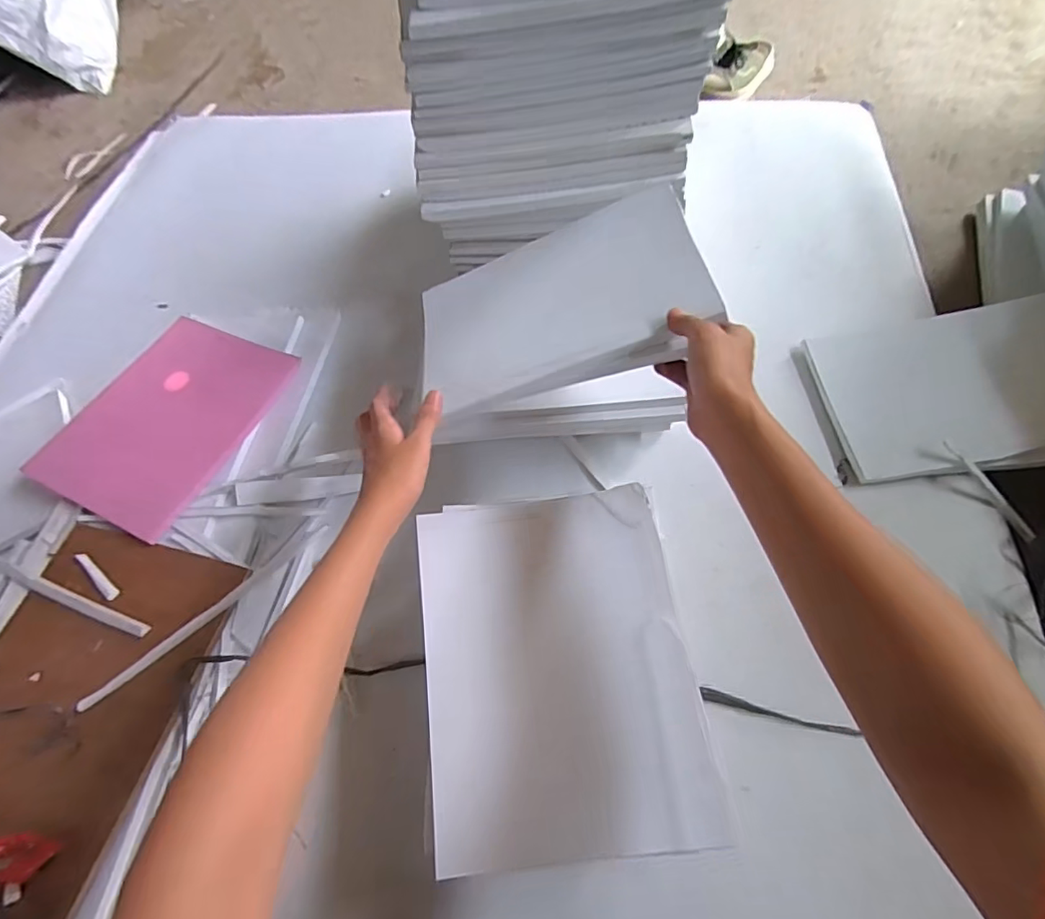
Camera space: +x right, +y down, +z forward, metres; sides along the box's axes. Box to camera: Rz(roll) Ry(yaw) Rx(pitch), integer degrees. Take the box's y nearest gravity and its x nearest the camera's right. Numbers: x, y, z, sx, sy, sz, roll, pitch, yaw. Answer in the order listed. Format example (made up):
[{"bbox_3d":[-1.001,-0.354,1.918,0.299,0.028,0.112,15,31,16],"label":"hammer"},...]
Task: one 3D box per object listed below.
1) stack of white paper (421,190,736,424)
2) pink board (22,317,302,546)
[{"bbox_3d":[0.027,-0.144,0.508,0.265,0.018,0.199,-20,53,15],"label":"stack of white paper"},{"bbox_3d":[-0.434,-0.055,0.673,0.215,0.014,0.269,21,65,15],"label":"pink board"}]

